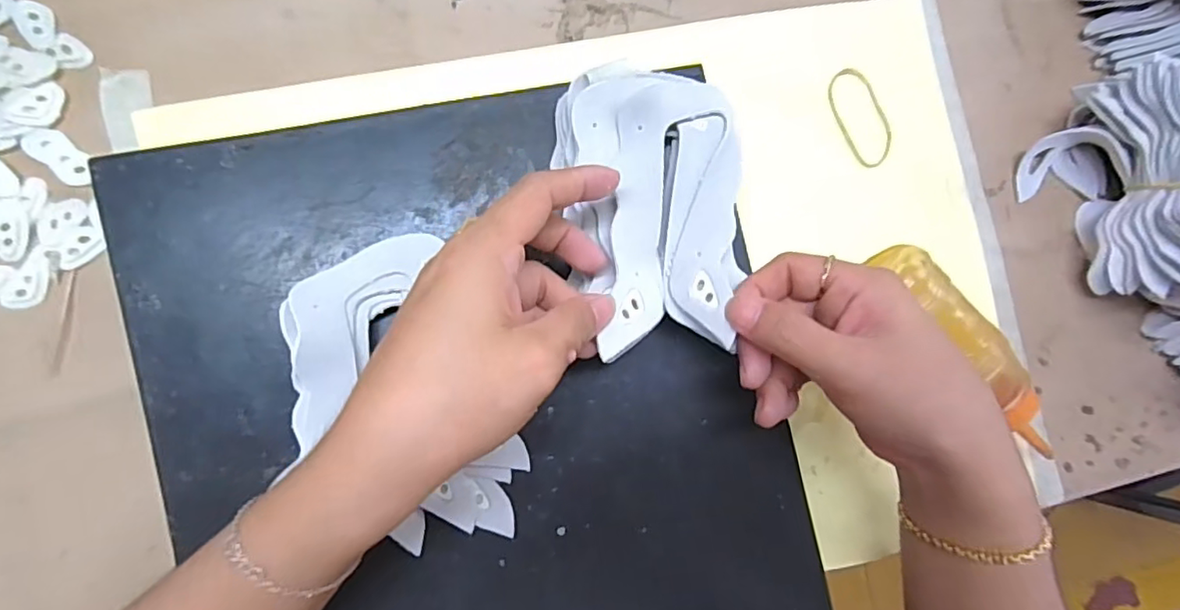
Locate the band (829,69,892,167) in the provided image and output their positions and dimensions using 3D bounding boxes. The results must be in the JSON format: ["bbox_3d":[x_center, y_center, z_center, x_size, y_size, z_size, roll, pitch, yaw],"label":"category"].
[{"bbox_3d":[0.159,-0.109,0.344,0.027,0.004,0.059,-24,94,2],"label":"band"}]

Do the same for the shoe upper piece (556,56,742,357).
[{"bbox_3d":[0.030,-0.047,0.273,0.082,0.032,0.132,-2,87,-8],"label":"shoe upper piece"}]

